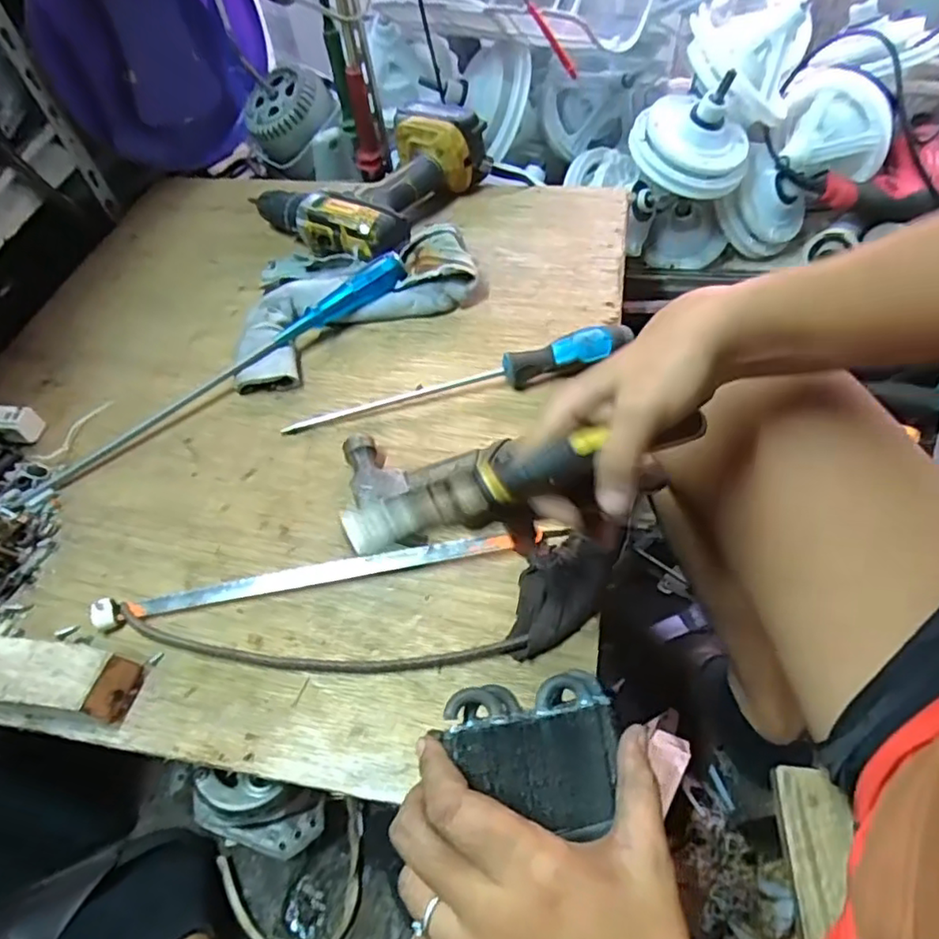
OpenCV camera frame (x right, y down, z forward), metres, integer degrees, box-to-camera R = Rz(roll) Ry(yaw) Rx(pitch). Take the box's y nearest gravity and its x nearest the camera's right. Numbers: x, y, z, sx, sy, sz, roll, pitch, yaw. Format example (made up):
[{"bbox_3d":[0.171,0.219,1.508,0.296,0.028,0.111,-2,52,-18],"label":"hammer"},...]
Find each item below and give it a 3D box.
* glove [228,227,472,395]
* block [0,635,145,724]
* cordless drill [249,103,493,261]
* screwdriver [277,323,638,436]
[{"bbox_3d":[-0.105,-0.151,0.580,0.218,0.047,0.171,1,55,5],"label":"glove"},{"bbox_3d":[-0.283,0.134,0.400,0.127,0.037,0.038,4,56,7],"label":"block"},{"bbox_3d":[-0.113,-0.323,0.691,0.204,0.078,0.215,25,60,20],"label":"cordless drill"},{"bbox_3d":[-0.008,-0.076,0.522,0.294,0.037,0.033,-13,55,-4],"label":"screwdriver"}]

